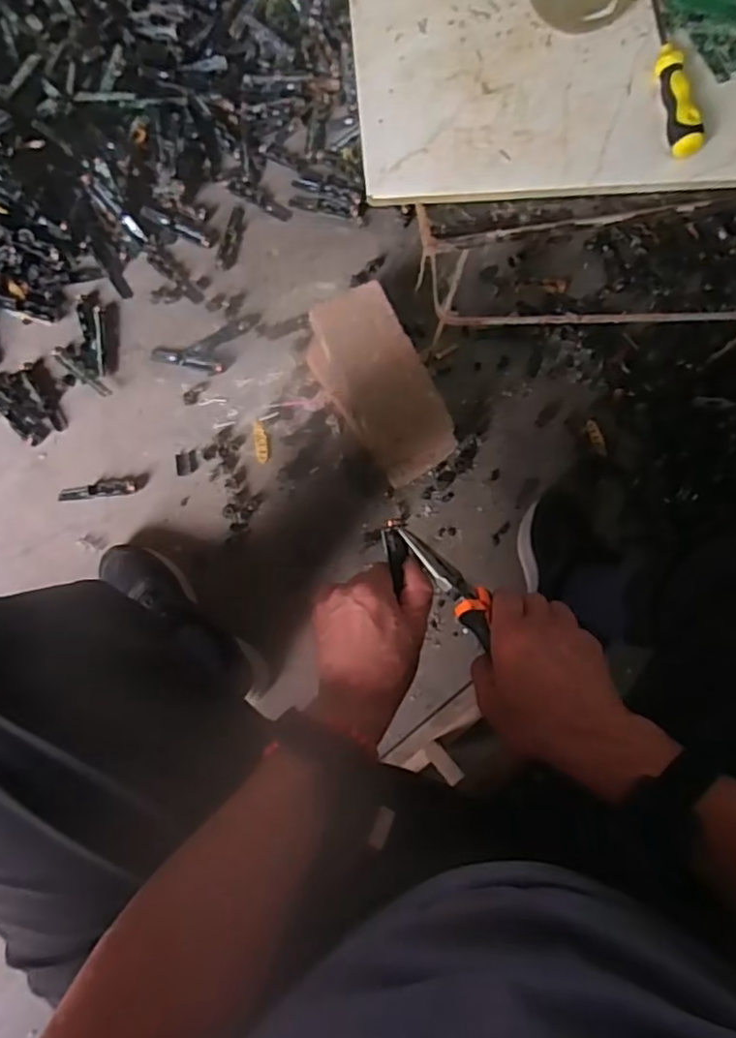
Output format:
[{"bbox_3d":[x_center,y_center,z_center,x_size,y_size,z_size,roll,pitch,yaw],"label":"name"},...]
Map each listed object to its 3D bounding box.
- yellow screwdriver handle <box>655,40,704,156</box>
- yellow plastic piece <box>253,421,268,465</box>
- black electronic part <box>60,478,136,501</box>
[{"bbox_3d":[0.216,-0.296,0.439,0.018,0.021,0.081,-11,79,-4],"label":"yellow screwdriver handle"},{"bbox_3d":[-0.147,-0.105,0.865,0.017,0.006,0.061,-9,84,-6],"label":"yellow plastic piece"},{"bbox_3d":[-0.363,-0.040,0.849,0.097,0.016,0.025,-5,83,-6],"label":"black electronic part"}]

